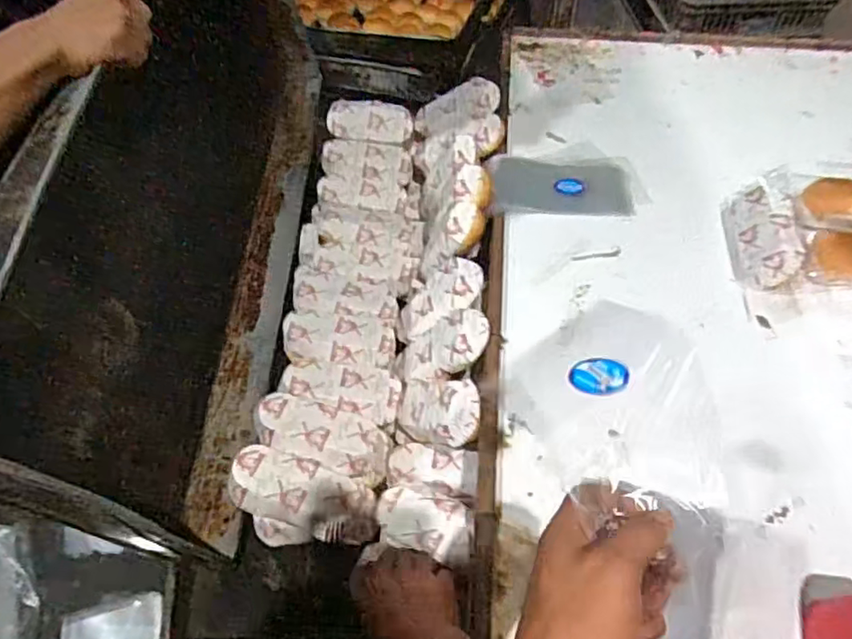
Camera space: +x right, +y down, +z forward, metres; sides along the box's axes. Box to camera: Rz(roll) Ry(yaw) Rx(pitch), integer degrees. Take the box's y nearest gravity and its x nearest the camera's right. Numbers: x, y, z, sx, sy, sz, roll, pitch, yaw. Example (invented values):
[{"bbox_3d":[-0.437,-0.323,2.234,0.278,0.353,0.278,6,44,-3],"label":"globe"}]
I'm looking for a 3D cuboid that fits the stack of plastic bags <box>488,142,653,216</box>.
[{"bbox_3d":[0.201,-0.203,0.871,0.222,0.018,0.148,-3,51,0],"label":"stack of plastic bags"}]

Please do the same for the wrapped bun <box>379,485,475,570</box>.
[{"bbox_3d":[0.000,0.213,0.636,0.105,0.034,0.055,20,54,15],"label":"wrapped bun"}]

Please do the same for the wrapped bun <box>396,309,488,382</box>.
[{"bbox_3d":[0.012,0.036,0.717,0.132,0.042,0.079,-26,38,38],"label":"wrapped bun"}]

